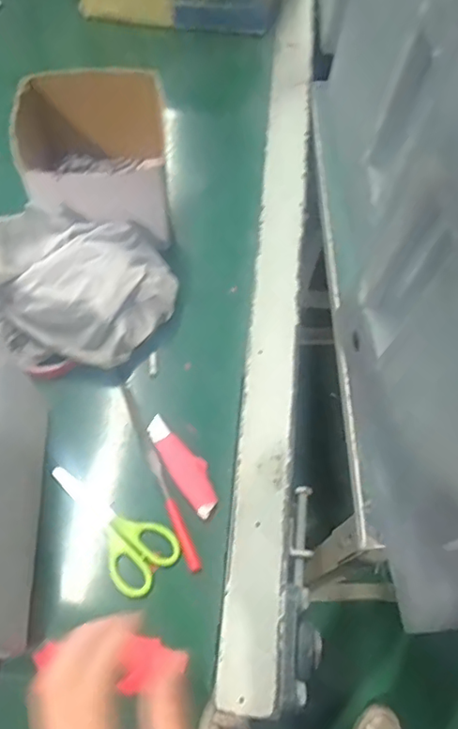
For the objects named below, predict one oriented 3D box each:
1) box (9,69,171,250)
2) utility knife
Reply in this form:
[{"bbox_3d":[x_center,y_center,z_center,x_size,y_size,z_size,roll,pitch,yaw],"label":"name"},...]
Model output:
[{"bbox_3d":[-0.133,-0.203,0.589,0.137,0.113,0.147,-4,64,-6],"label":"box"},{"bbox_3d":[-0.040,0.086,0.510,0.030,0.007,0.099,-30,69,-17],"label":"utility knife"}]

